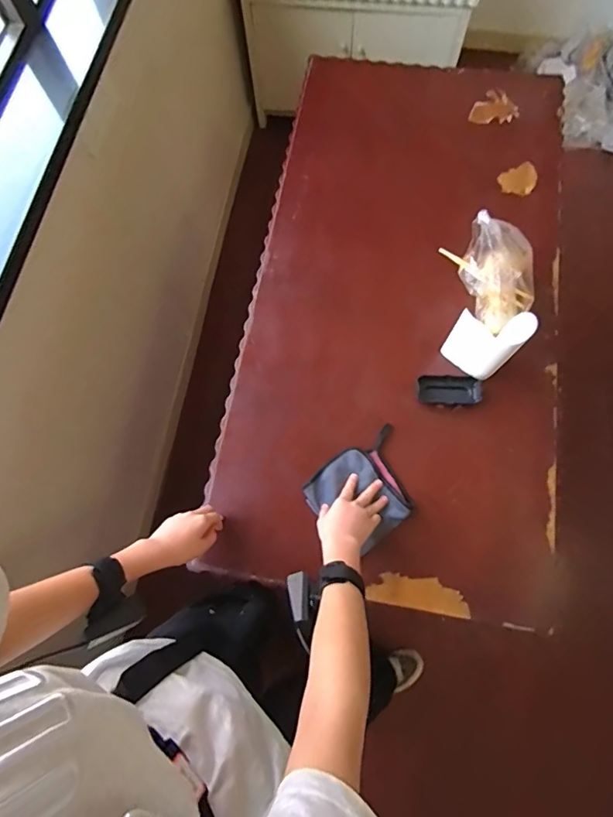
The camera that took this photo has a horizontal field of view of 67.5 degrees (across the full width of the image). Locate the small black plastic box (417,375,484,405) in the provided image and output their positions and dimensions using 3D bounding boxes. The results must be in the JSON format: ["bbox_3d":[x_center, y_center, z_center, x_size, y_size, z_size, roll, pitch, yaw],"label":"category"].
[{"bbox_3d":[0.256,-0.032,0.818,0.112,0.014,0.049,5,72,3],"label":"small black plastic box"}]

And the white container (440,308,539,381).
[{"bbox_3d":[0.299,-0.117,0.767,0.072,0.141,0.100,-43,76,-11],"label":"white container"}]

